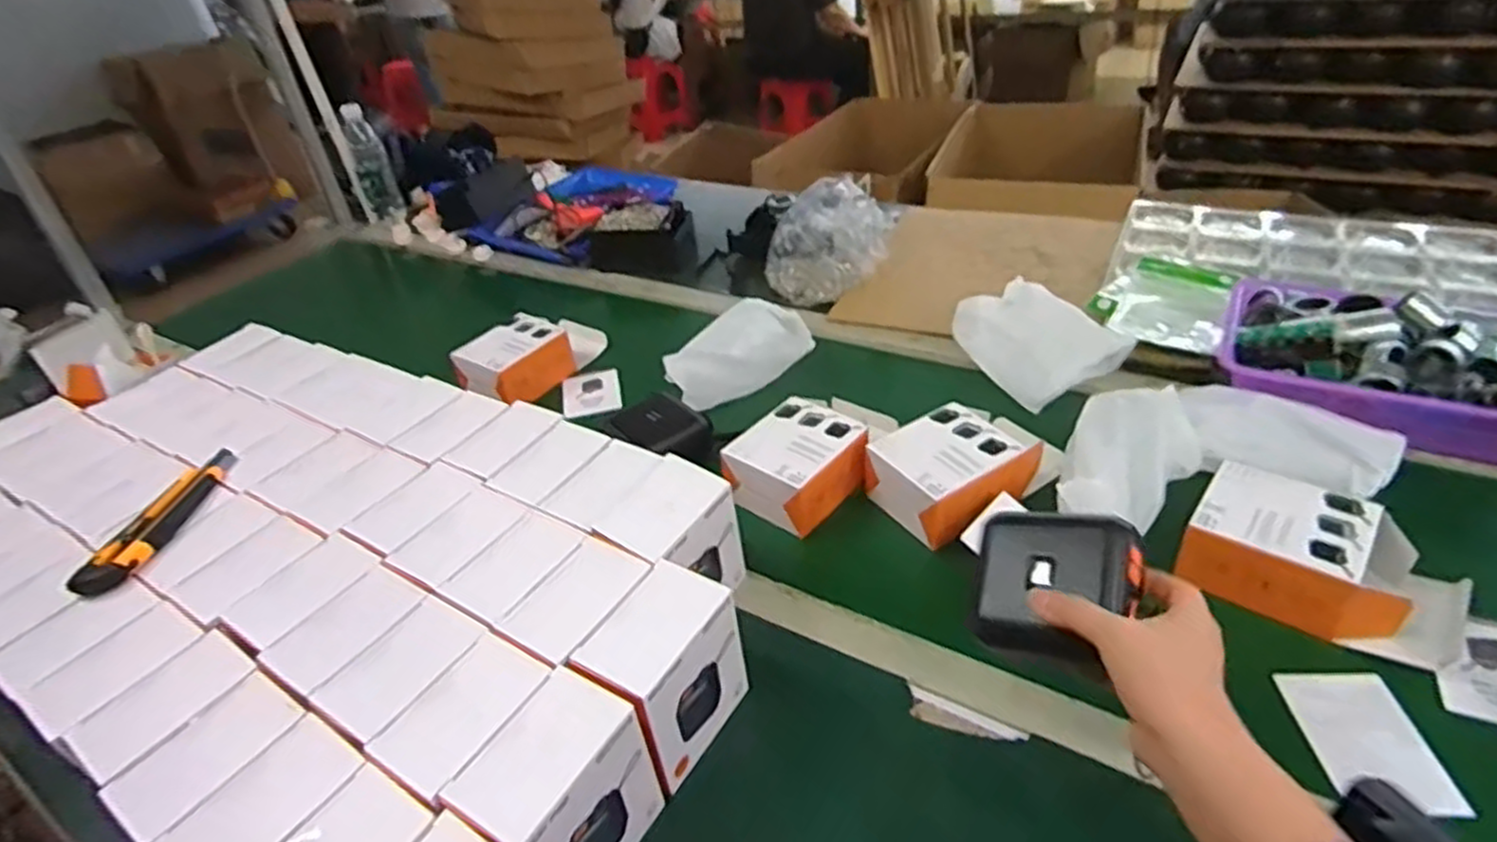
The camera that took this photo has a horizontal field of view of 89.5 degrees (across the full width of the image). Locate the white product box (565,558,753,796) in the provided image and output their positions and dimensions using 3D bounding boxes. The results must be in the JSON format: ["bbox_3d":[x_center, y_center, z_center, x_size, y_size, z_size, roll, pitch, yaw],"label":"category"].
[{"bbox_3d":[-0.056,0.180,0.532,0.067,0.118,0.103,18,43,29],"label":"white product box"}]

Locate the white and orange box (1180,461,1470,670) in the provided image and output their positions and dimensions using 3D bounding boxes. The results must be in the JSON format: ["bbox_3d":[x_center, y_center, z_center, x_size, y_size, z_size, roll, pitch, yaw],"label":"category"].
[{"bbox_3d":[0.442,0.110,0.581,0.175,0.059,0.109,23,46,35],"label":"white and orange box"}]

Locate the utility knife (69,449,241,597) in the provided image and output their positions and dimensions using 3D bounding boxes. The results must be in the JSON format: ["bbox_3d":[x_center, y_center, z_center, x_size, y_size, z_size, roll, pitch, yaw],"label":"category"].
[{"bbox_3d":[-0.494,0.077,0.639,0.036,0.020,0.170,-5,37,4],"label":"utility knife"}]

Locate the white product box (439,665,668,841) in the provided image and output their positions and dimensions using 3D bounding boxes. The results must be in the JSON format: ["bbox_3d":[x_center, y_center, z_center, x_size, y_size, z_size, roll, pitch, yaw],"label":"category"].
[{"bbox_3d":[-0.113,0.230,0.463,0.066,0.106,0.097,15,42,27],"label":"white product box"}]

